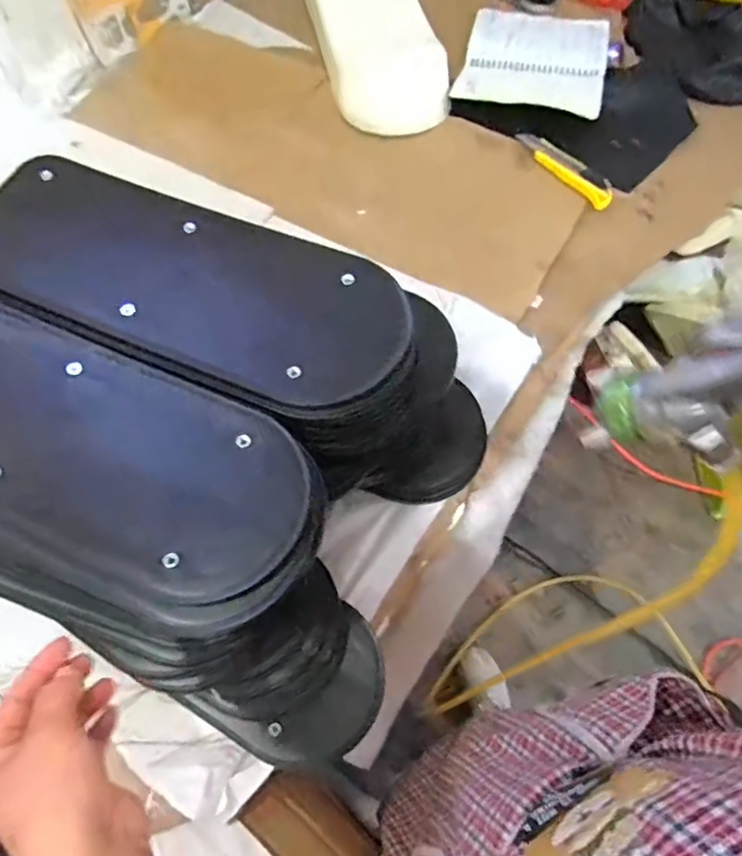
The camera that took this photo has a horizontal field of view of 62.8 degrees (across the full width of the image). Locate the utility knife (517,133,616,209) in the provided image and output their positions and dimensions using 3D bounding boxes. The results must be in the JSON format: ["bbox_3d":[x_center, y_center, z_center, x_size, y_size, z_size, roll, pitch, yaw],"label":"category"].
[{"bbox_3d":[0.259,-0.347,0.812,0.034,0.019,0.158,-35,67,-18],"label":"utility knife"}]

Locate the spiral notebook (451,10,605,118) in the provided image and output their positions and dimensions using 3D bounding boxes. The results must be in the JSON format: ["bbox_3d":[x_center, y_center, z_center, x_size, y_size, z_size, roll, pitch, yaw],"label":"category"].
[{"bbox_3d":[0.243,-0.544,0.906,0.203,0.028,0.246,13,62,6],"label":"spiral notebook"}]

